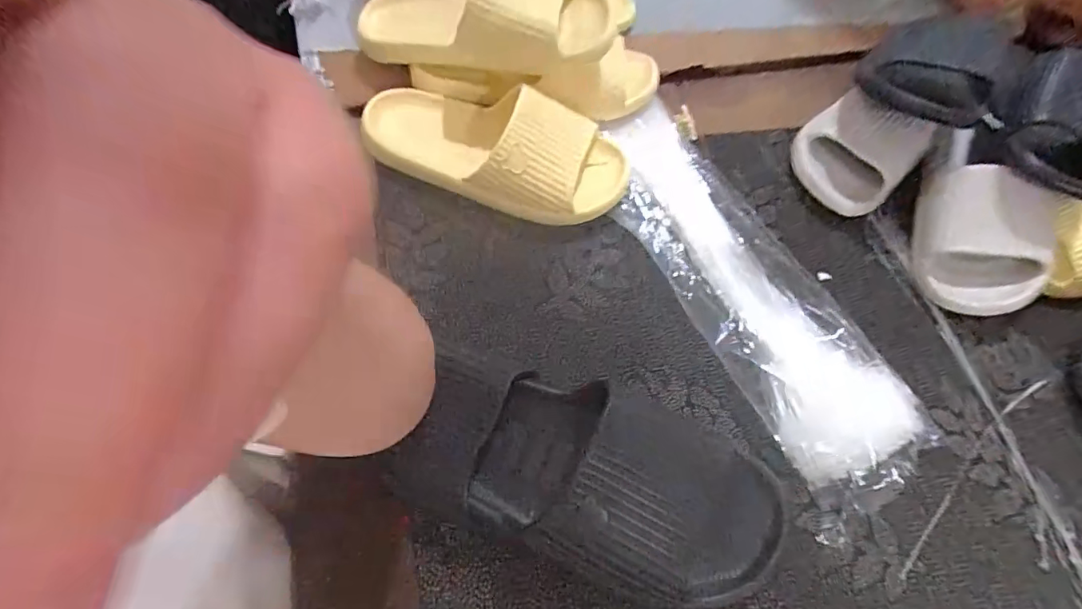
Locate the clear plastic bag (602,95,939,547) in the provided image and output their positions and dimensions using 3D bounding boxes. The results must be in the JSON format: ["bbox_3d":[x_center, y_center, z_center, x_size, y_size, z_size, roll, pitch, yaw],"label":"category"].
[{"bbox_3d":[0.187,-0.022,0.467,0.133,0.032,0.395,-24,69,-16],"label":"clear plastic bag"}]

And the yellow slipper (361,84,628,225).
[{"bbox_3d":[-0.046,-0.148,0.482,0.255,0.074,0.098,16,63,0],"label":"yellow slipper"}]

